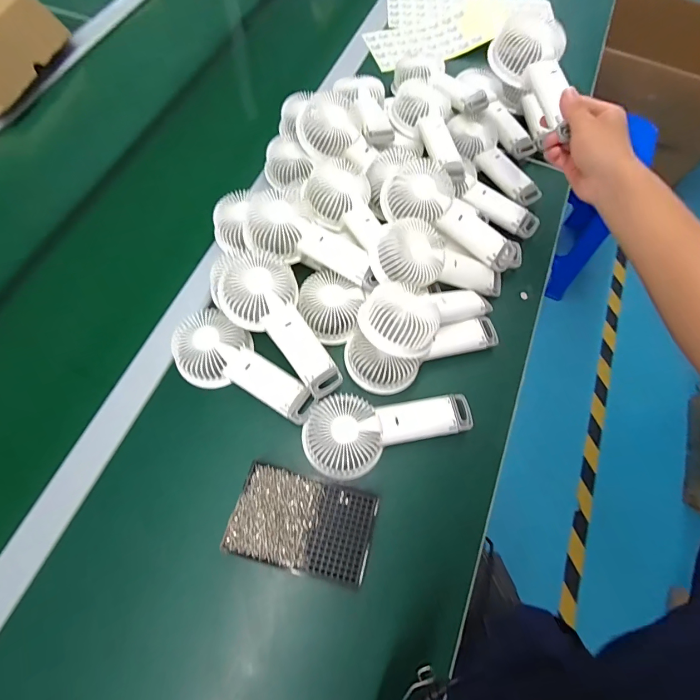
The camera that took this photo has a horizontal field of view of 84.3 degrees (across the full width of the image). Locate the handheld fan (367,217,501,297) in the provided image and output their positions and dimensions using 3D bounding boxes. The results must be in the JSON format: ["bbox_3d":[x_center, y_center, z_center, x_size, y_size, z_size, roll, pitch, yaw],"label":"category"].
[{"bbox_3d":[0.114,-0.106,0.478,0.179,0.054,0.088,9,66,-25],"label":"handheld fan"}]

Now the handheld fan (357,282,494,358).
[{"bbox_3d":[0.100,-0.046,0.447,0.181,0.033,0.083,-15,68,-28],"label":"handheld fan"}]

